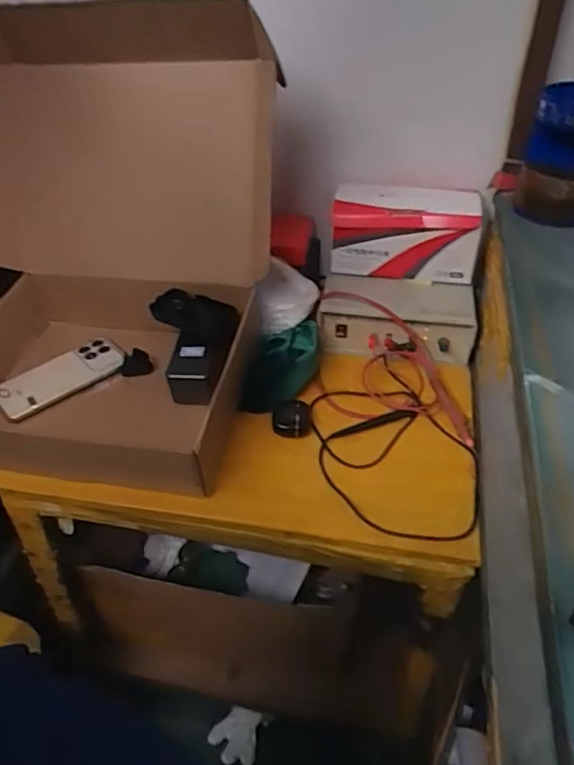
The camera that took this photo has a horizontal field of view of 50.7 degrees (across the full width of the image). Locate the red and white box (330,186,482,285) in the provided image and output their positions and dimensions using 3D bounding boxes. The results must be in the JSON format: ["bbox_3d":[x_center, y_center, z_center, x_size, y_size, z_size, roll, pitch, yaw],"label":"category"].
[{"bbox_3d":[0.156,-0.201,0.807,0.184,0.098,0.086,5,41,8],"label":"red and white box"}]

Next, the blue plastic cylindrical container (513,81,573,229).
[{"bbox_3d":[0.310,-0.250,0.672,0.085,0.129,0.072,12,42,16],"label":"blue plastic cylindrical container"}]

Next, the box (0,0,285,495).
[{"bbox_3d":[-0.243,-0.168,0.698,0.424,0.418,0.443,8,41,11],"label":"box"}]

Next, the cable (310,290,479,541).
[{"bbox_3d":[0.121,0.020,0.683,0.180,0.080,0.309,2,41,4],"label":"cable"}]

